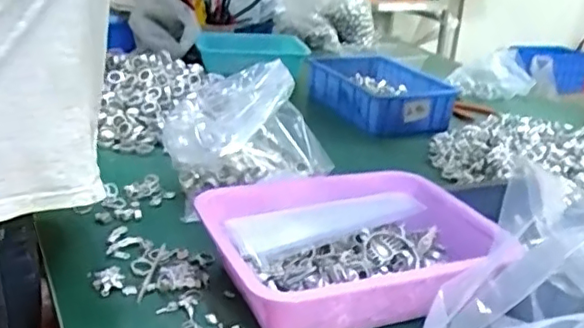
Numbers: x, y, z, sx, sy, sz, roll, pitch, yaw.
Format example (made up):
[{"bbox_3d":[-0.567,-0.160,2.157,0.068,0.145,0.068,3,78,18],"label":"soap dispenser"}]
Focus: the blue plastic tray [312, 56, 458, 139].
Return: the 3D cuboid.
[{"bbox_3d":[0.180,-0.151,1.313,0.237,0.091,0.325,-4,25,-22],"label":"blue plastic tray"}]

